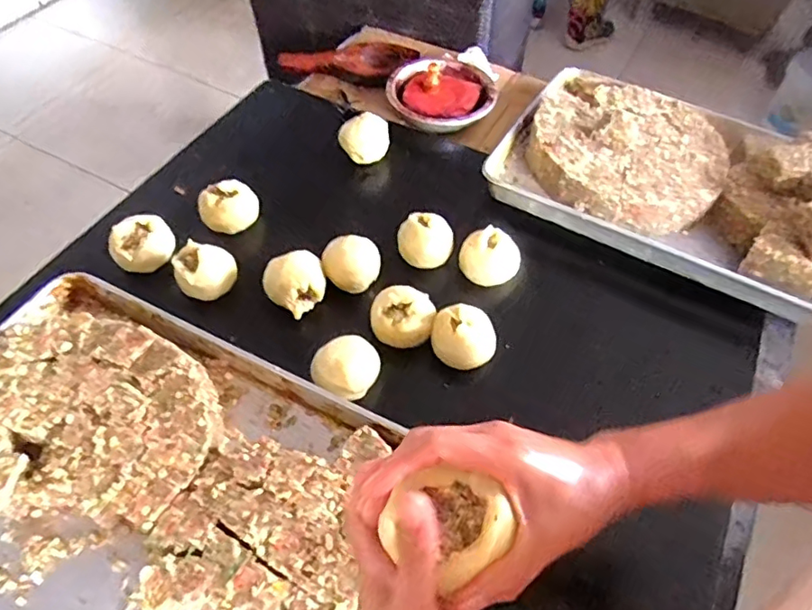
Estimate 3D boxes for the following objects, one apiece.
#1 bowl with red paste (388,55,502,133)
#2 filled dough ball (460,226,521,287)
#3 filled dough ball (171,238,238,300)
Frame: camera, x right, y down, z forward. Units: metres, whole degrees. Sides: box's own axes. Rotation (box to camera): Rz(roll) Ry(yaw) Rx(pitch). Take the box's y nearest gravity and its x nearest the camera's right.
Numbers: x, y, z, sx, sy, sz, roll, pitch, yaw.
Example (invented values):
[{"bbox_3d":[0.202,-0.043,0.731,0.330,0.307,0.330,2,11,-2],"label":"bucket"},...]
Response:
[{"bbox_3d":[0.064,-0.376,0.988,0.182,0.048,0.183,1,55,-1],"label":"bowl with red paste"},{"bbox_3d":[0.115,-0.066,0.769,0.076,0.053,0.067,34,61,20],"label":"filled dough ball"},{"bbox_3d":[-0.262,-0.047,0.737,0.074,0.059,0.064,-24,59,-17],"label":"filled dough ball"}]

